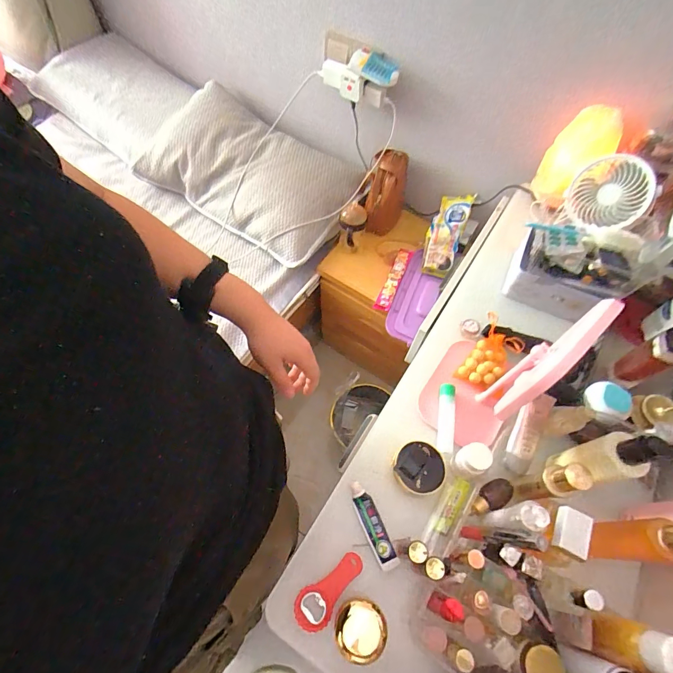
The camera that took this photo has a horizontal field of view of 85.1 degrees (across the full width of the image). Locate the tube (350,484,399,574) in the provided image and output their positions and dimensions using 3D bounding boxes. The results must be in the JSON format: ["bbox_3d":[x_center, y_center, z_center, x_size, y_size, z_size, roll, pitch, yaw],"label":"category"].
[{"bbox_3d":[0.050,0.258,0.504,0.028,0.016,0.112,-21,64,-14],"label":"tube"}]

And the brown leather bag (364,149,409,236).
[{"bbox_3d":[0.142,-0.416,1.059,0.102,0.203,0.117,6,61,0],"label":"brown leather bag"}]

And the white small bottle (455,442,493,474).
[{"bbox_3d":[0.189,0.175,0.517,0.037,0.066,0.036,1,61,-2],"label":"white small bottle"}]

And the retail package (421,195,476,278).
[{"bbox_3d":[0.302,-0.284,1.025,0.089,0.032,0.233,20,89,8],"label":"retail package"}]

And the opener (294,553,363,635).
[{"bbox_3d":[-0.009,0.320,0.466,0.101,0.011,0.044,-40,70,-22],"label":"opener"}]

